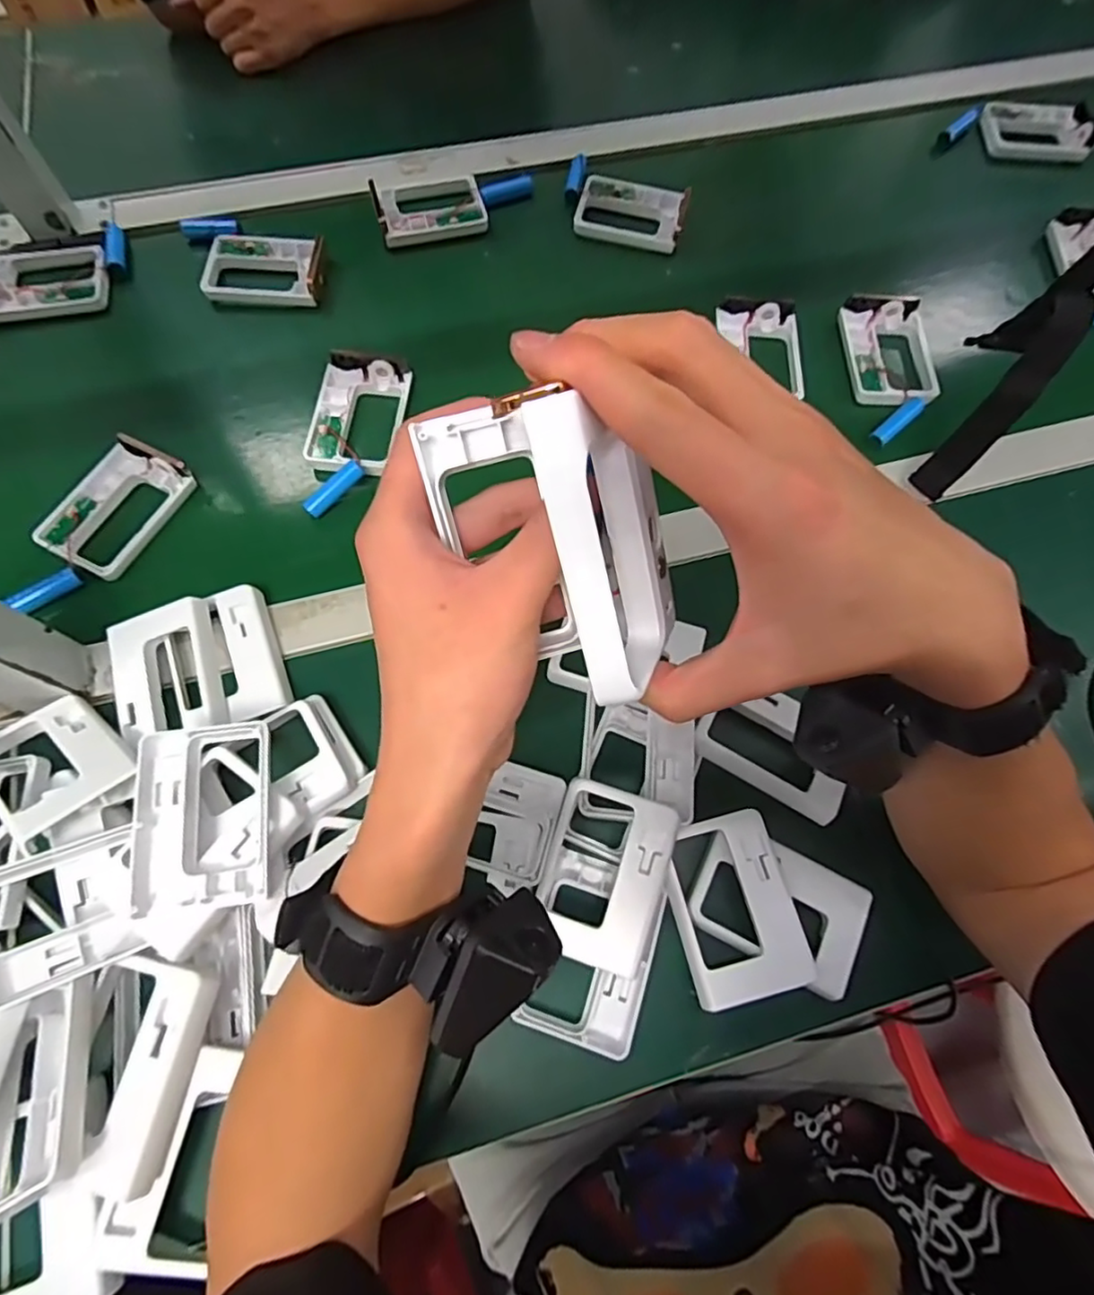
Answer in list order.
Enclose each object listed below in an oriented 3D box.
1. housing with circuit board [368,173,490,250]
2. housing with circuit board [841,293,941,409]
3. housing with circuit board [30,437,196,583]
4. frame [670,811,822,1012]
[{"bbox_3d":[-0.107,-0.402,0.569,0.096,0.024,0.068,-19,72,-10],"label":"housing with circuit board"},{"bbox_3d":[0.287,-0.247,0.517,0.071,0.021,0.107,2,70,-2],"label":"housing with circuit board"},{"bbox_3d":[-0.308,-0.102,0.440,0.066,0.014,0.099,26,71,7],"label":"housing with circuit board"},{"bbox_3d":[0.104,0.145,0.350,0.065,0.019,0.094,-11,71,-7],"label":"frame"}]

